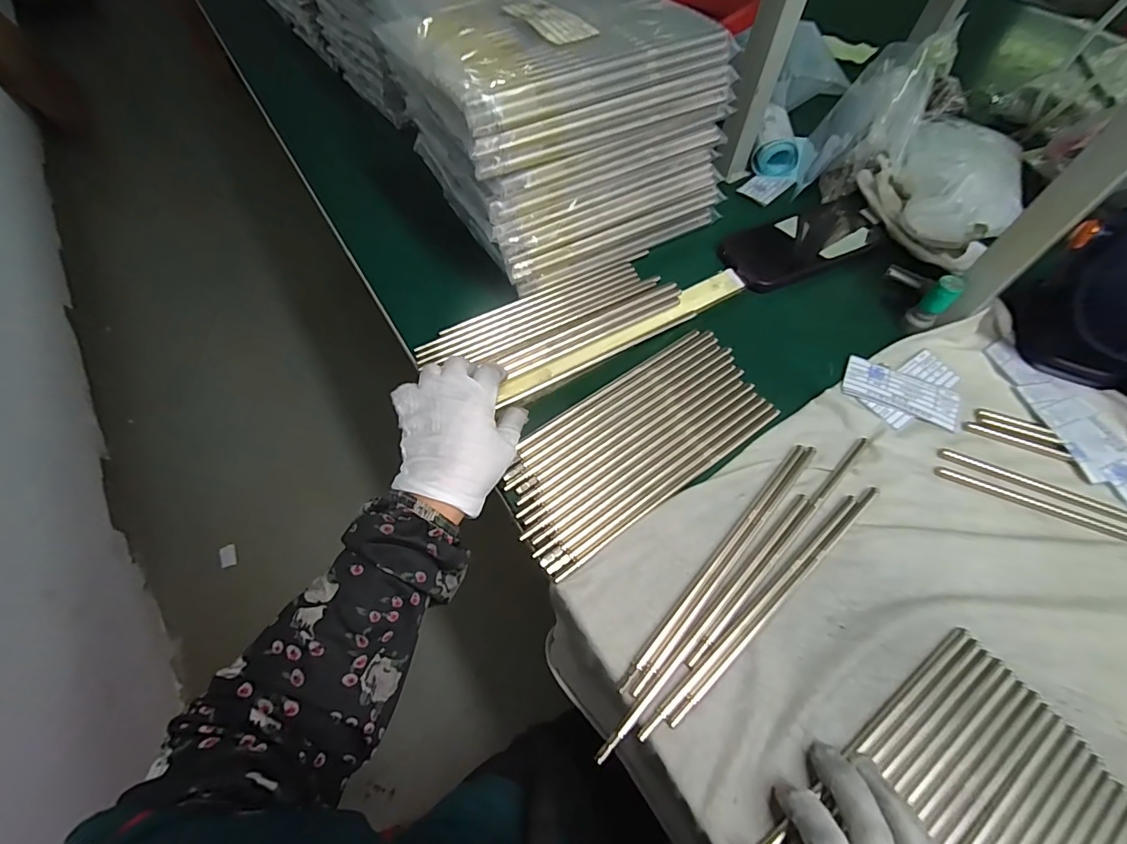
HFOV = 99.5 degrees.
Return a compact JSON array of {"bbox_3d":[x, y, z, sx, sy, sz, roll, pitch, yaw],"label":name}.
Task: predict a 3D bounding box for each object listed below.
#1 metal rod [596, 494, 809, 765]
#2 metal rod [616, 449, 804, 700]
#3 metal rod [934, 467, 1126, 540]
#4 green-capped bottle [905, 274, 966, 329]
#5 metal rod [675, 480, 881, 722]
[{"bbox_3d":[0.105,0.130,0.327,0.233,0.004,0.009,-40,68,-21],"label":"metal rod"},{"bbox_3d":[0.116,0.096,0.348,0.008,0.005,0.232,38,67,19],"label":"metal rod"},{"bbox_3d":[0.407,0.079,0.356,0.231,0.004,0.010,20,62,11],"label":"metal rod"},{"bbox_3d":[0.335,-0.107,0.431,0.021,0.049,0.022,-36,66,-19],"label":"green-capped bottle"},{"bbox_3d":[0.156,0.120,0.334,0.233,0.004,0.008,-37,67,-20],"label":"metal rod"}]

